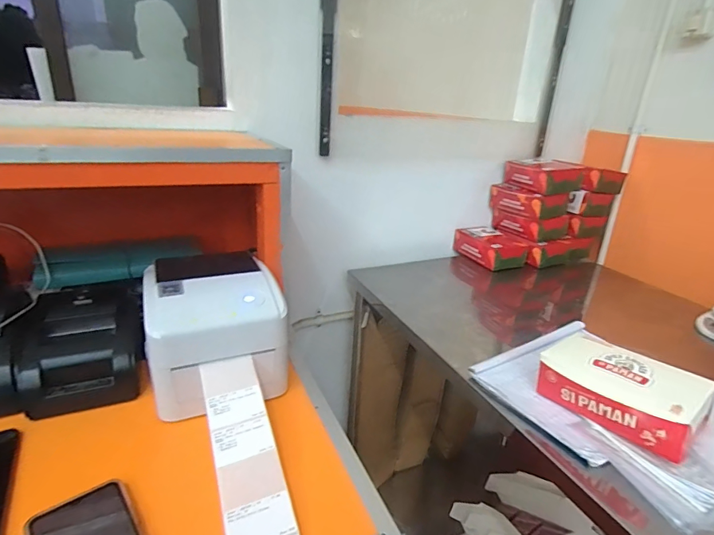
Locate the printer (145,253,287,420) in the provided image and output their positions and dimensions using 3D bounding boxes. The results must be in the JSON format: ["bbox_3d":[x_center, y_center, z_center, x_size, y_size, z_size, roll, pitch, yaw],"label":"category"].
[{"bbox_3d":[-0.202,0.076,0.588,0.166,0.148,0.193,-8,25,-27],"label":"printer"}]

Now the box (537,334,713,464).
[{"bbox_3d":[0.350,0.161,0.563,0.105,0.071,0.178,-15,29,-39],"label":"box"}]

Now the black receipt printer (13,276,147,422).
[{"bbox_3d":[-0.370,0.104,0.580,0.141,0.105,0.144,-7,25,-25],"label":"black receipt printer"}]

